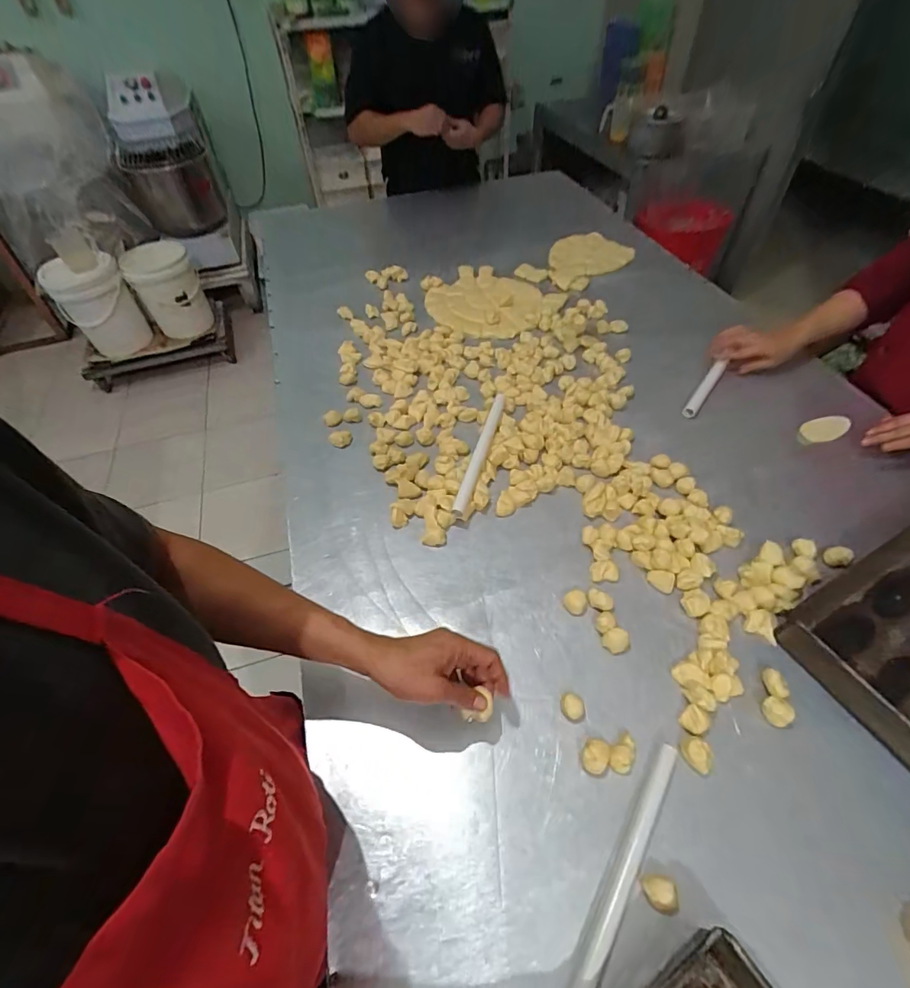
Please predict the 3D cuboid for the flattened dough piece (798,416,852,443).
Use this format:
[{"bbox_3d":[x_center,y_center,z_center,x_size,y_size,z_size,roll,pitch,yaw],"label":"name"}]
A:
[{"bbox_3d":[0.666,-0.118,0.831,0.098,0.010,0.048,-23,54,-14],"label":"flattened dough piece"}]

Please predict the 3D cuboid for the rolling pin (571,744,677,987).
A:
[{"bbox_3d":[0.167,0.380,0.462,0.022,0.018,0.263,27,58,22],"label":"rolling pin"}]

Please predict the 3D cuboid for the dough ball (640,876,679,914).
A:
[{"bbox_3d":[0.198,0.387,0.447,0.030,0.027,0.025,9,53,10],"label":"dough ball"}]

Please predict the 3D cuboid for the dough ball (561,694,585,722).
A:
[{"bbox_3d":[0.141,0.256,0.554,0.029,0.020,0.025,15,54,14],"label":"dough ball"}]

